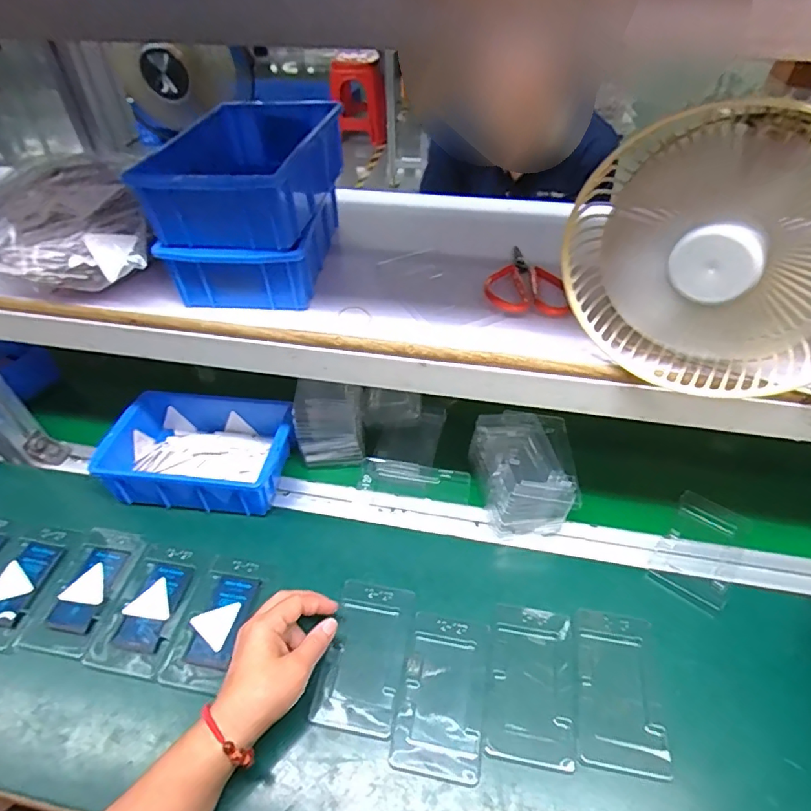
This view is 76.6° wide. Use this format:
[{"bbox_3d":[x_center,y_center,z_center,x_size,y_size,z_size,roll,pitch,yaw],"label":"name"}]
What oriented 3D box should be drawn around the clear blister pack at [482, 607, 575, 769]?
[{"bbox_3d":[0.114,0.249,0.465,0.071,0.013,0.126,7,45,9],"label":"clear blister pack"}]

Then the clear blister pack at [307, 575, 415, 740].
[{"bbox_3d":[-0.039,0.231,0.482,0.073,0.010,0.127,7,45,9],"label":"clear blister pack"}]

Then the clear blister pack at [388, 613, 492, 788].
[{"bbox_3d":[0.034,0.256,0.459,0.073,0.012,0.126,8,45,9],"label":"clear blister pack"}]

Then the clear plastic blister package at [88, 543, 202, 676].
[{"bbox_3d":[-0.255,0.205,0.519,0.074,0.014,0.122,8,45,10],"label":"clear plastic blister package"}]

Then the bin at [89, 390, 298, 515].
[{"bbox_3d":[-0.240,0.053,0.623,0.204,0.065,0.139,4,45,5],"label":"bin"}]

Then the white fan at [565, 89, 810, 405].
[{"bbox_3d":[0.216,-0.096,0.358,0.198,0.180,0.057,28,51,26],"label":"white fan"}]

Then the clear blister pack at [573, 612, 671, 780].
[{"bbox_3d":[0.190,0.251,0.459,0.071,0.008,0.127,7,45,8],"label":"clear blister pack"}]

